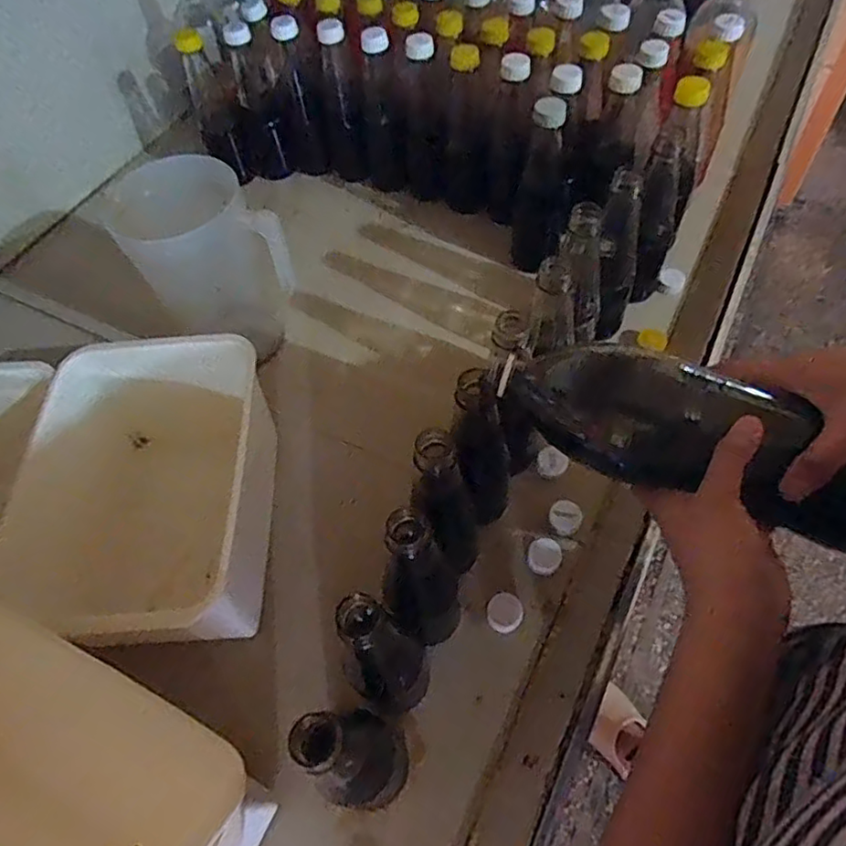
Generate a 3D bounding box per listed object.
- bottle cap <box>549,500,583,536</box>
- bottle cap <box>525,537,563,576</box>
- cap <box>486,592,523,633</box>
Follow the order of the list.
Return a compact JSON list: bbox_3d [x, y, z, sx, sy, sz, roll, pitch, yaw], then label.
[{"bbox_3d":[0.140,0.092,0.592,0.031,0.019,0.028,20,62,16],"label":"bottle cap"},{"bbox_3d":[0.114,0.124,0.569,0.031,0.024,0.032,-2,58,3],"label":"bottle cap"},{"bbox_3d":[0.074,0.171,0.545,0.031,0.012,0.036,16,61,14],"label":"cap"}]

